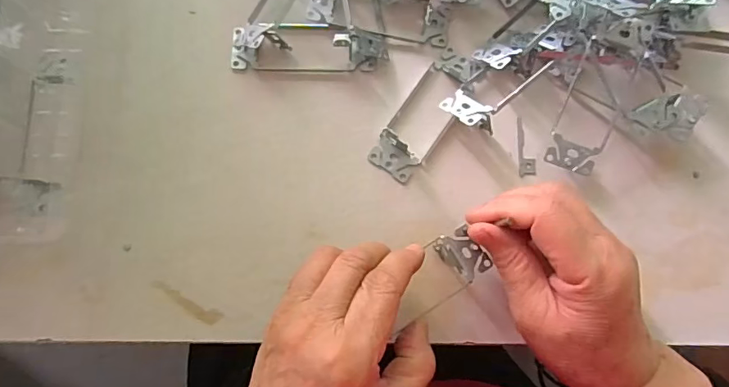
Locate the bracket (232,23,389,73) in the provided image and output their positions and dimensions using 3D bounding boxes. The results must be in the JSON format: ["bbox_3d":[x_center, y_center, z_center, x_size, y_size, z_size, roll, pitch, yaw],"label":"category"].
[{"bbox_3d":[-0.040,-0.107,0.345,0.111,0.020,0.034,-1,80,-1],"label":"bracket"}]

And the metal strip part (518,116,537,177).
[{"bbox_3d":[0.117,-0.034,0.346,0.012,0.004,0.044,1,80,-1],"label":"metal strip part"}]

